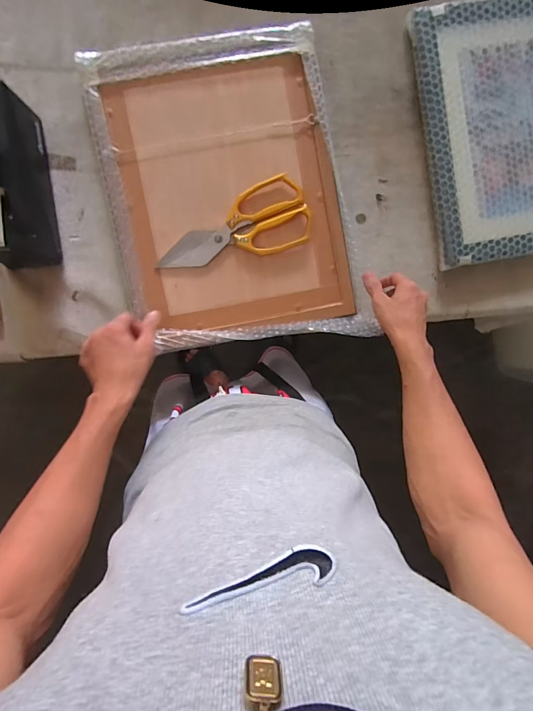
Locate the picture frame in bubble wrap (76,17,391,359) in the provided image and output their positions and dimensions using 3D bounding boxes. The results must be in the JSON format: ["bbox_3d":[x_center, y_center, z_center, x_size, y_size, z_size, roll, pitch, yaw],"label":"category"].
[{"bbox_3d":[-0.051,-0.221,0.532,0.323,0.030,0.418,-11,94,-1],"label":"picture frame in bubble wrap"}]

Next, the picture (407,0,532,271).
[{"bbox_3d":[0.382,-0.336,0.554,0.296,0.018,0.358,-11,98,-4],"label":"picture"}]

